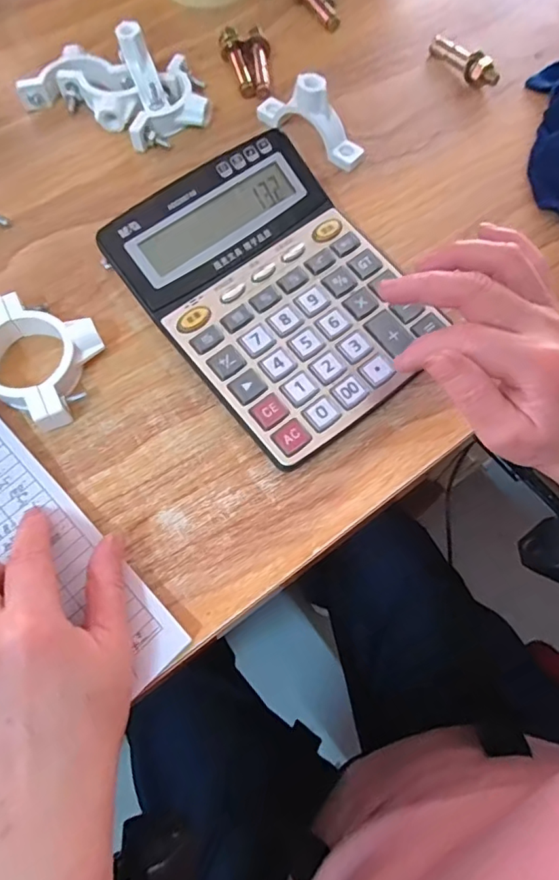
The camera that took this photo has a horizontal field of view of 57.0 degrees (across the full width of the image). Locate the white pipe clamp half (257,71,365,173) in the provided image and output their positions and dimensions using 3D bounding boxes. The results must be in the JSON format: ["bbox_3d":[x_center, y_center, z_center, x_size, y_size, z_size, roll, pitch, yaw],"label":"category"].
[{"bbox_3d":[0.021,-0.233,0.367,0.089,0.043,0.021,40,73,14],"label":"white pipe clamp half"}]

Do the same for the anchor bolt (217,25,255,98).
[{"bbox_3d":[-0.033,-0.296,0.405,0.016,0.015,0.063,-15,69,-6],"label":"anchor bolt"}]

